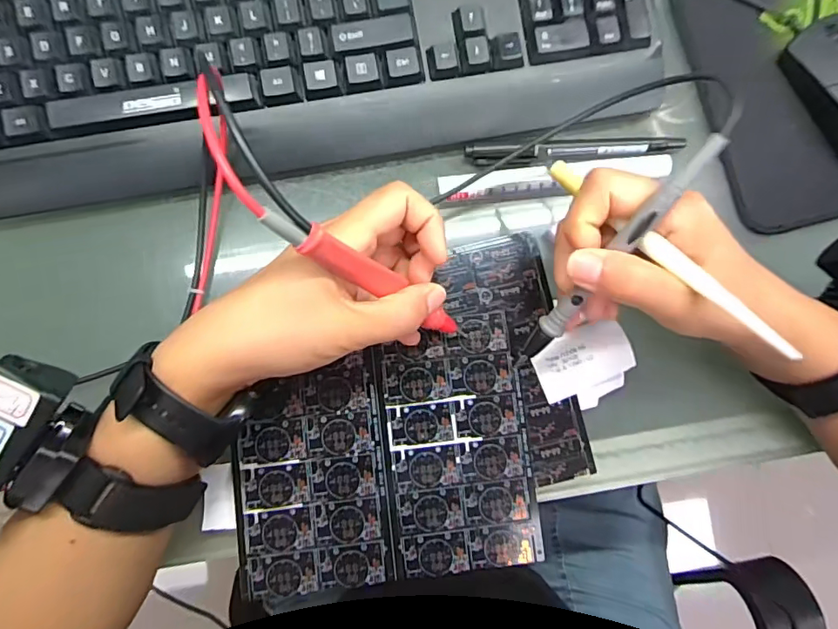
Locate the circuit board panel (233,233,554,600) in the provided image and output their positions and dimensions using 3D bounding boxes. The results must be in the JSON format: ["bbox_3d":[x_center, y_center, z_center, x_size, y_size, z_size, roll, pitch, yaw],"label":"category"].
[{"bbox_3d":[-0.012,0.055,0.294,0.178,0.004,0.182,-5,84,-3],"label":"circuit board panel"}]

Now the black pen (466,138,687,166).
[{"bbox_3d":[0.099,-0.102,0.321,0.138,0.006,0.013,-5,84,-4],"label":"black pen"}]

